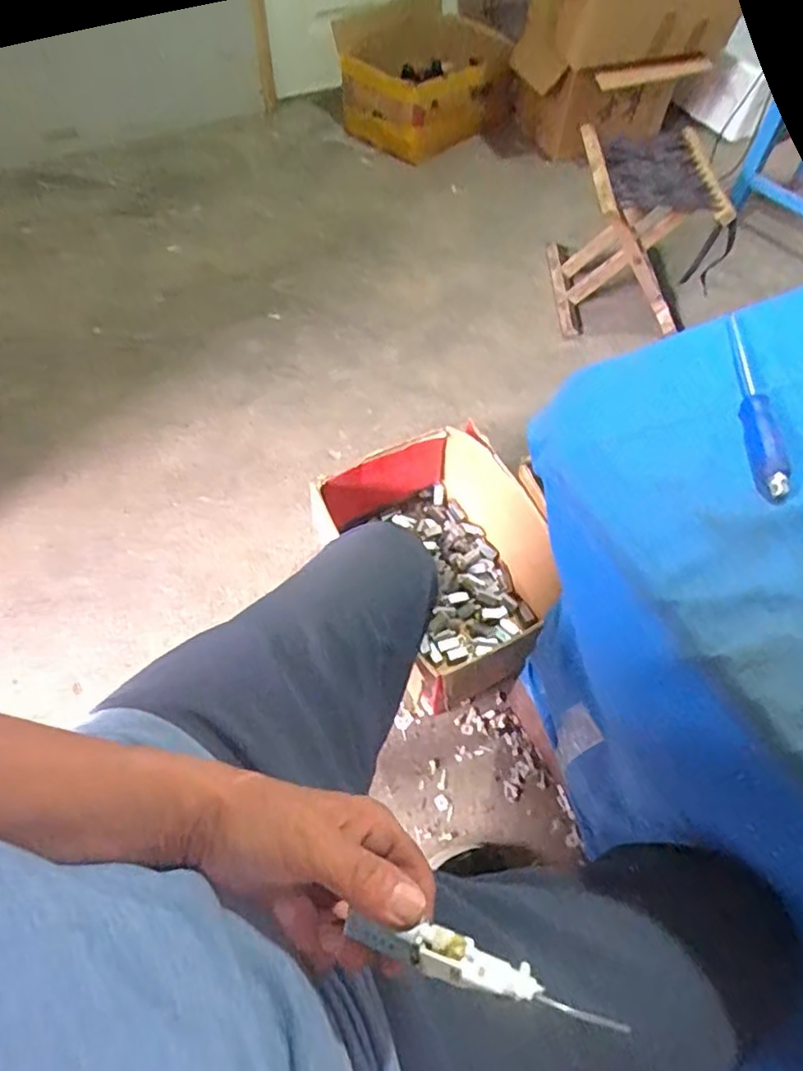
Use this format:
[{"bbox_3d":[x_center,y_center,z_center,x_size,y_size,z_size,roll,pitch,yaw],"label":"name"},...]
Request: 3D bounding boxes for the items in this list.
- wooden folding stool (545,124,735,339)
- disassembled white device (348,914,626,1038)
[{"bbox_3d":[0.524,-0.689,1.440,0.285,0.312,0.316,1,58,-1],"label":"wooden folding stool"},{"bbox_3d":[0.033,0.183,0.268,0.114,0.011,0.018,8,57,20],"label":"disassembled white device"}]

